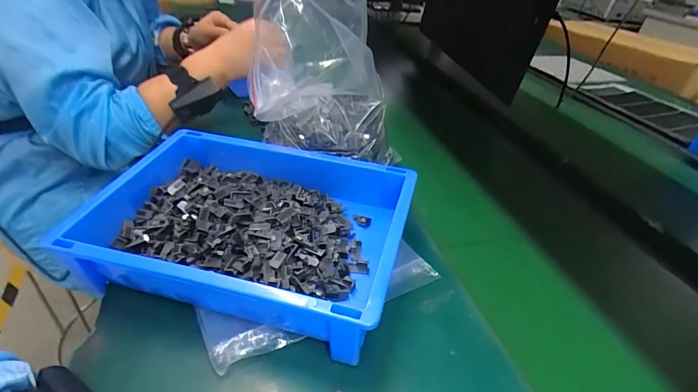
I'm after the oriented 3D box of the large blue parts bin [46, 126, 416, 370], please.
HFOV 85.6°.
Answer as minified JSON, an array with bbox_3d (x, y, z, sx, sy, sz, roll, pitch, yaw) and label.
[{"bbox_3d":[-0.101,0.025,0.393,0.303,0.067,0.207,13,37,9],"label":"large blue parts bin"}]

